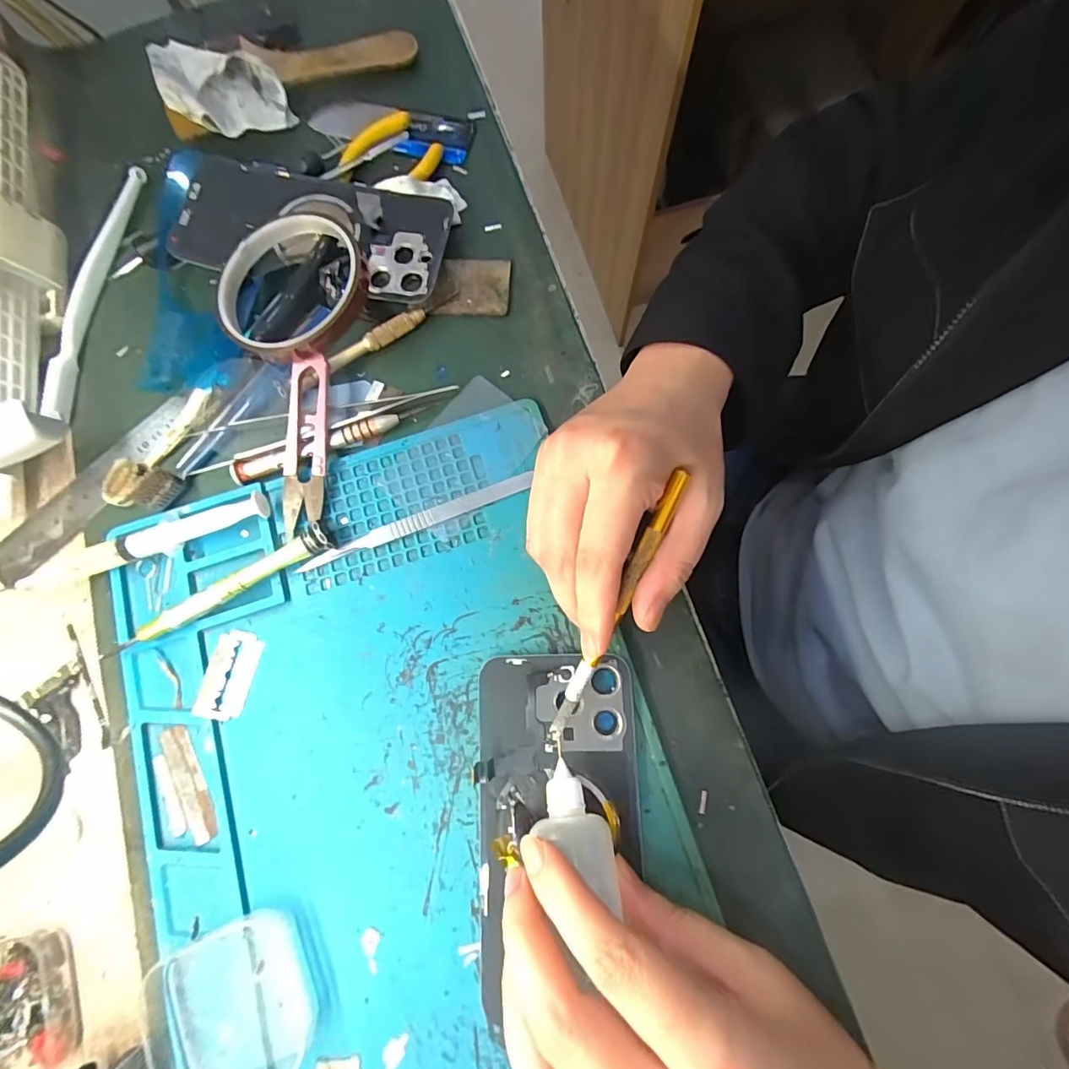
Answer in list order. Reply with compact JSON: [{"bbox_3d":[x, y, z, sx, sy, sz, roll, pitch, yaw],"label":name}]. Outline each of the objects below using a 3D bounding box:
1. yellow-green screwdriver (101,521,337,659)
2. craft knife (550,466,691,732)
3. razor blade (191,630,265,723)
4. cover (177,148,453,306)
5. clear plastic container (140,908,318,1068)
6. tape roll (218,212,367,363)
[{"bbox_3d":[-0.165,0.030,0.254,0.123,0.013,0.018,-32,78,-5],"label":"yellow-green screwdriver"},{"bbox_3d":[0.037,0.034,0.221,0.008,0.006,0.131,25,102,7],"label":"craft knife"},{"bbox_3d":[-0.156,0.071,0.251,0.023,0.004,0.043,13,75,-3],"label":"razor blade"},{"bbox_3d":[-0.134,-0.182,0.292,0.163,0.014,0.075,9,77,1],"label":"cover"},{"bbox_3d":[-0.133,0.209,0.213,0.068,0.016,0.063,-25,78,-4],"label":"clear plastic container"},{"bbox_3d":[-0.133,-0.135,0.269,0.077,0.022,0.082,-8,77,0],"label":"tape roll"}]

